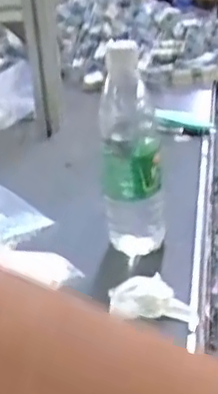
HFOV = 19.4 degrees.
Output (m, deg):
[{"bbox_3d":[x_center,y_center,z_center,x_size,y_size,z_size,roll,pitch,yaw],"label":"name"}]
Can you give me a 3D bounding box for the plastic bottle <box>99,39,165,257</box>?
[{"bbox_3d":[0.024,-0.052,0.676,0.066,0.213,0.061,-2,26,5],"label":"plastic bottle"}]

